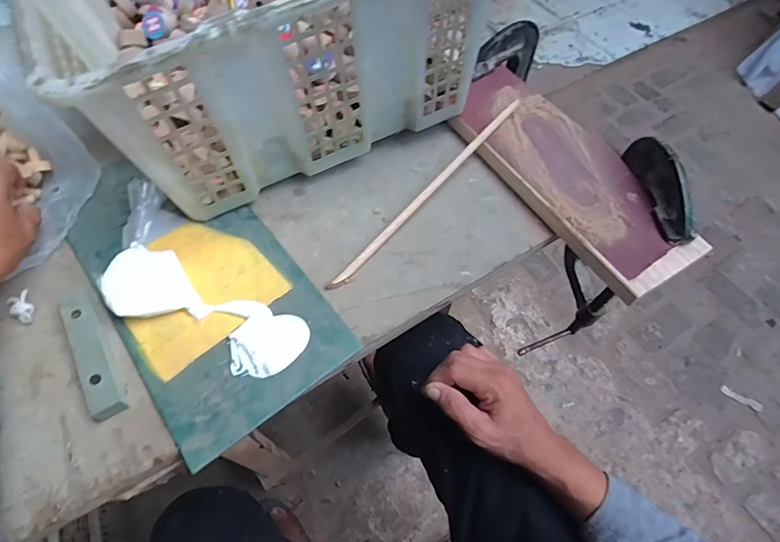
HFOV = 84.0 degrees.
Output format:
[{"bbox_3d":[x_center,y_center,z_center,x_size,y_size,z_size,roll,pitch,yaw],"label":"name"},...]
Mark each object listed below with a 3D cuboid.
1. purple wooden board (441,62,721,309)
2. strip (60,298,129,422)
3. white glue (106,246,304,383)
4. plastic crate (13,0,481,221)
[{"bbox_3d":[0.174,-0.102,0.435,0.105,0.021,0.280,-27,64,-17],"label":"purple wooden board"},{"bbox_3d":[-0.224,0.064,0.325,0.023,0.009,0.098,-28,64,-17],"label":"strip"},{"bbox_3d":[-0.149,0.030,0.343,0.167,0.024,0.060,24,61,12],"label":"white glue"},{"bbox_3d":[-0.150,-0.303,0.437,0.333,0.166,0.458,-23,62,-14],"label":"plastic crate"}]

